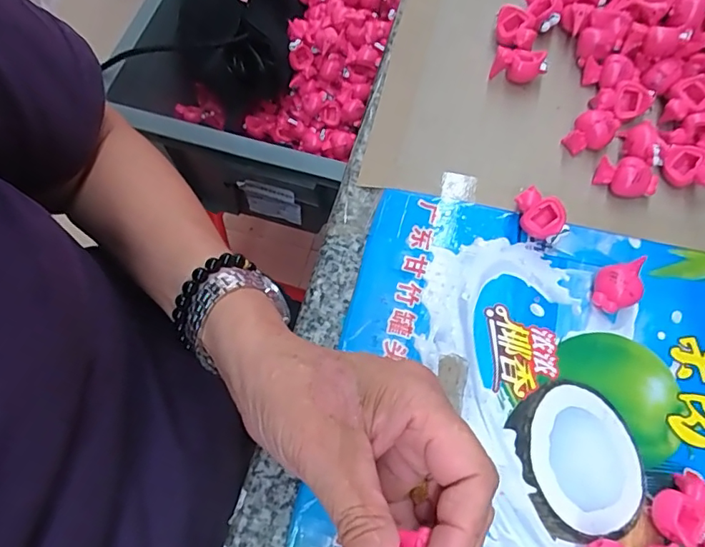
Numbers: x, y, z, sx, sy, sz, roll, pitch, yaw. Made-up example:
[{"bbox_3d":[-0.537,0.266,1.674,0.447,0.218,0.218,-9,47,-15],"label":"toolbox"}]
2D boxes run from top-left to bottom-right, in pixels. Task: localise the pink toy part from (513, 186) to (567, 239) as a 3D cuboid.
[{"bbox_3d":[0.113,-0.035,0.312,0.031,0.022,0.020,35,72,13],"label":"pink toy part"}]

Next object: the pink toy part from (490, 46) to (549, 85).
[{"bbox_3d":[0.116,-0.145,0.354,0.035,0.027,0.020,15,69,6],"label":"pink toy part"}]

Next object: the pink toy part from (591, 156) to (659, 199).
[{"bbox_3d":[0.174,-0.060,0.323,0.036,0.022,0.018,16,69,6],"label":"pink toy part"}]

